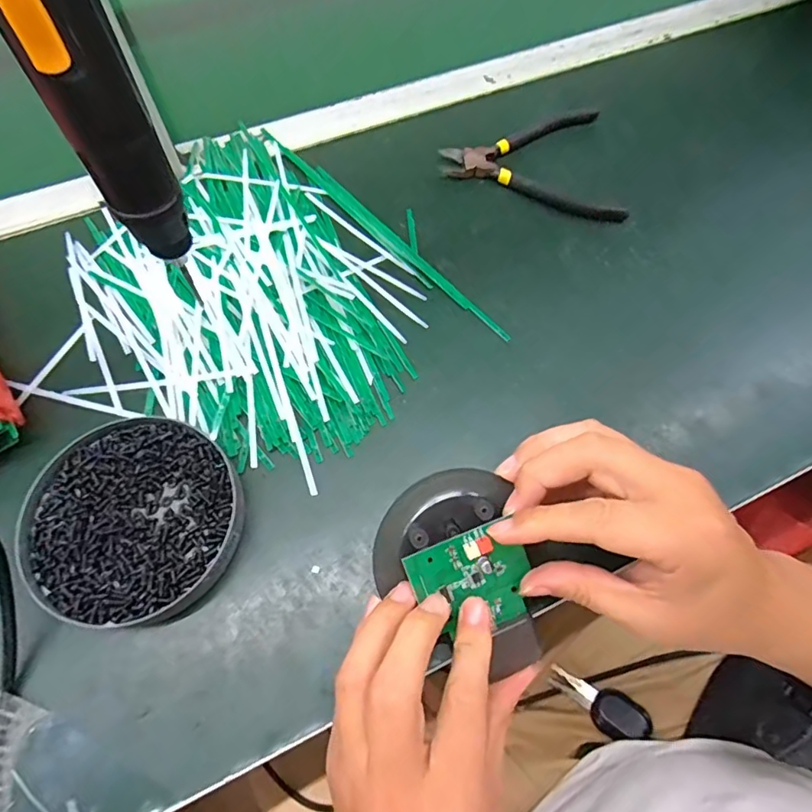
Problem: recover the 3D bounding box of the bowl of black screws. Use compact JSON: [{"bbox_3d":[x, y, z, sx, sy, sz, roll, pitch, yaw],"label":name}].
[{"bbox_3d":[-0.152,0.062,0.288,0.117,0.020,0.109,1,66,-1],"label":"bowl of black screws"}]

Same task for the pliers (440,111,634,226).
[{"bbox_3d":[0.101,-0.201,0.420,0.139,0.010,0.117,4,66,0],"label":"pliers"}]

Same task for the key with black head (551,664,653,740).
[{"bbox_3d":[0.153,0.234,0.405,0.075,0.014,0.031,24,65,35],"label":"key with black head"}]

